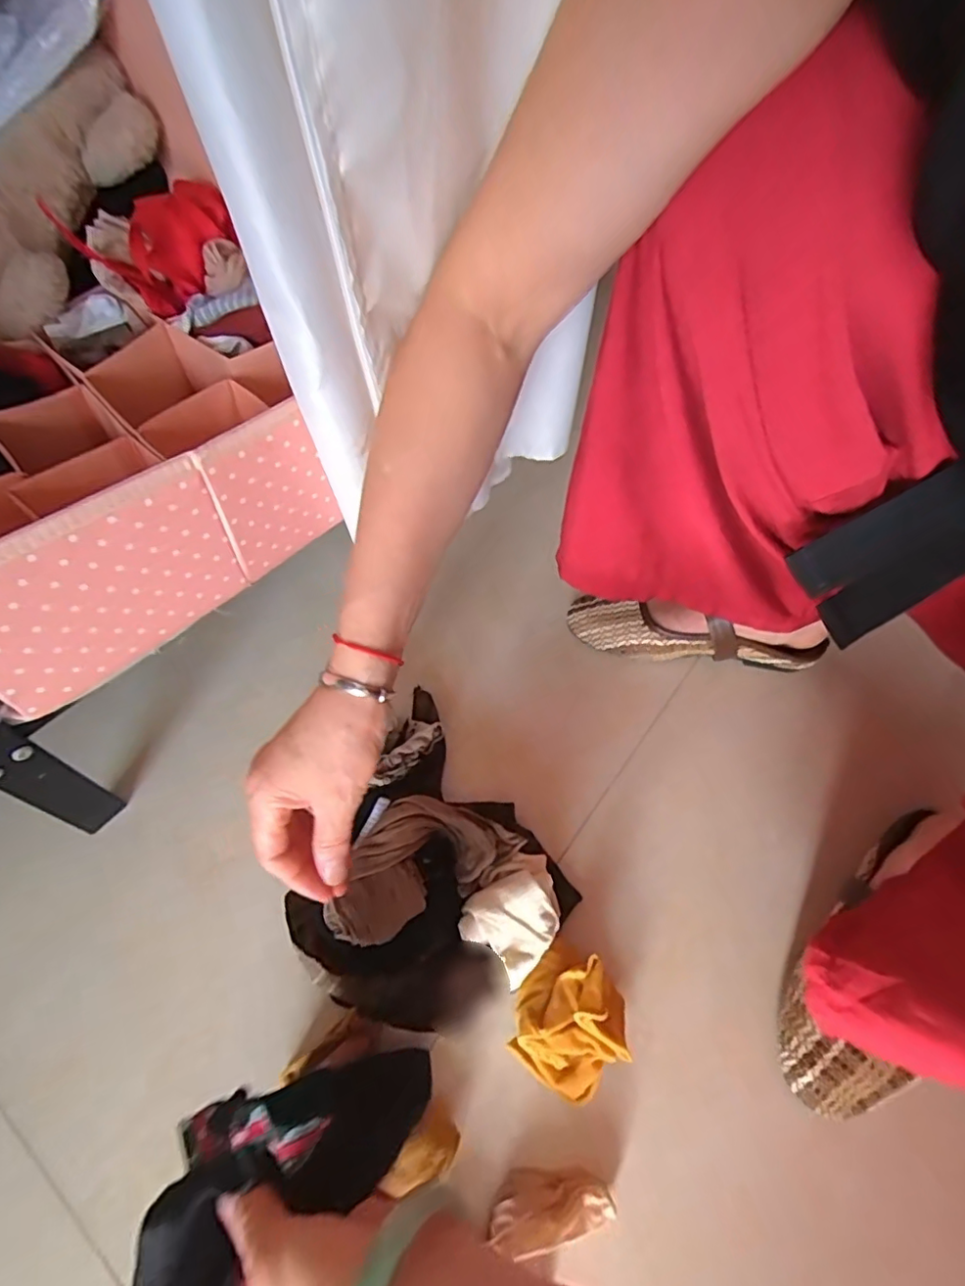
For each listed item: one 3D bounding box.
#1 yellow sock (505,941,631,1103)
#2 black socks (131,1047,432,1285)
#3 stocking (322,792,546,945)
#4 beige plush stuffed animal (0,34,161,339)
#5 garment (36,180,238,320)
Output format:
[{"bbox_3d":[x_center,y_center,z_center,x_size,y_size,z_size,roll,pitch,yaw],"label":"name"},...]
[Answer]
[{"bbox_3d":[0.058,0.244,0.370,0.073,0.060,0.073,2,57,-3],"label":"yellow sock"},{"bbox_3d":[-0.108,0.259,0.263,0.090,0.076,0.176,32,60,15],"label":"black socks"},{"bbox_3d":[-0.043,0.148,0.401,0.137,0.035,0.075,-22,61,-17],"label":"stocking"},{"bbox_3d":[-0.300,-0.311,0.387,0.078,0.062,0.210,28,88,14],"label":"beige plush stuffed animal"},{"bbox_3d":[-0.221,-0.269,0.396,0.109,0.061,0.041,-35,66,-23],"label":"garment"}]

